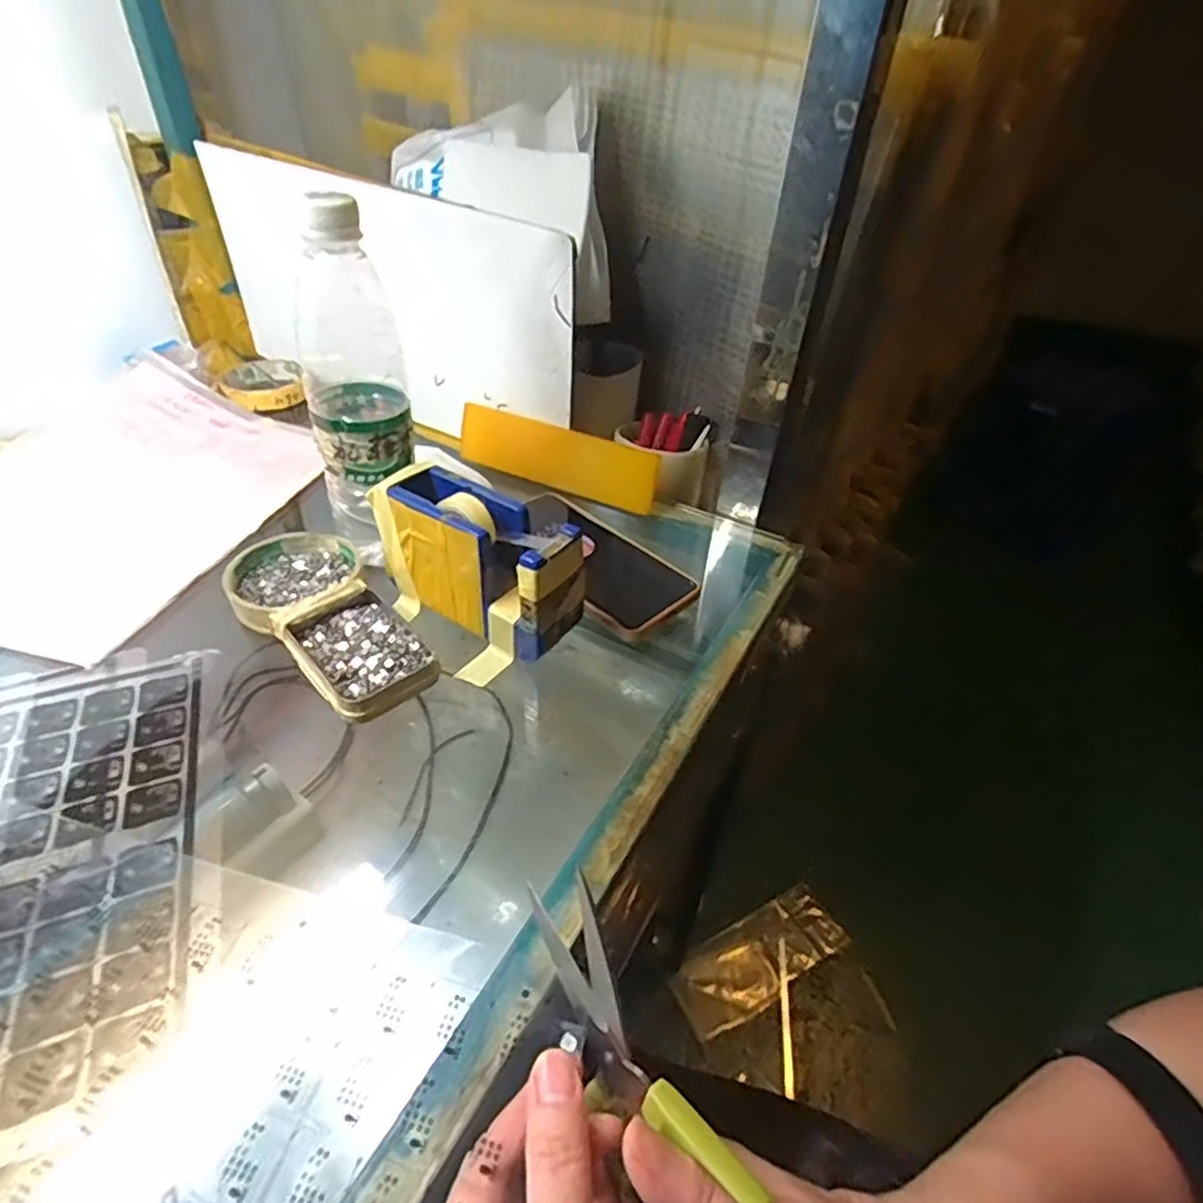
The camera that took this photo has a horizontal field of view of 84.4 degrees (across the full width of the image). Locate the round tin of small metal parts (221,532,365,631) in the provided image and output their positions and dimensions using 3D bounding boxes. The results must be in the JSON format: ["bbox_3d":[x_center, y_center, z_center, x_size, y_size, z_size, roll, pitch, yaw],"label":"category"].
[{"bbox_3d":[-0.204,-0.016,0.437,0.077,0.015,0.084,2,40,-1],"label":"round tin of small metal parts"}]

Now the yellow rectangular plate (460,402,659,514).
[{"bbox_3d":[-0.040,-0.124,0.566,0.182,0.052,0.008,20,24,15],"label":"yellow rectangular plate"}]

